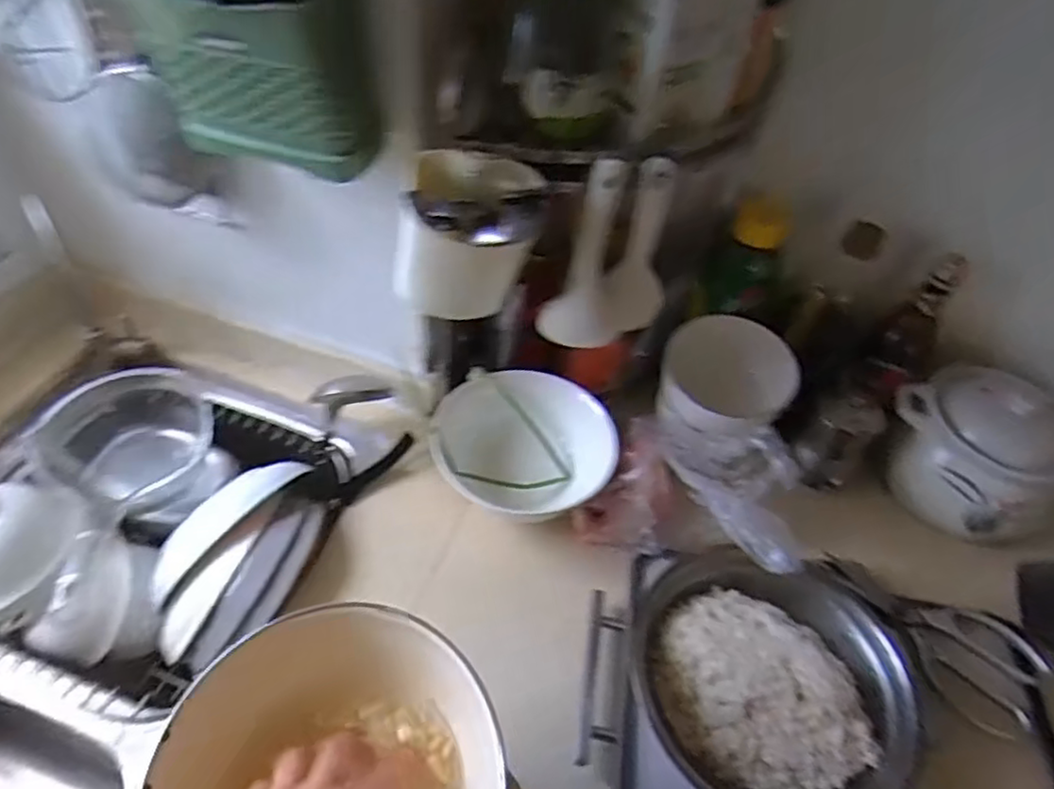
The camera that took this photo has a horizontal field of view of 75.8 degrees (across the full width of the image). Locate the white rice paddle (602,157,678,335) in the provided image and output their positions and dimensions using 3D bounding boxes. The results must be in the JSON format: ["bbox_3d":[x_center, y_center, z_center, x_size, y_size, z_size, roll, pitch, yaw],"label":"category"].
[{"bbox_3d":[0.101,-0.124,0.584,0.063,0.158,0.028,-28,57,-28],"label":"white rice paddle"}]

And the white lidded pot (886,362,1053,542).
[{"bbox_3d":[0.501,0.056,0.744,0.146,0.164,0.168,-20,54,-23],"label":"white lidded pot"}]

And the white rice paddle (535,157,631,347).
[{"bbox_3d":[0.055,-0.114,0.570,0.072,0.168,0.032,10,48,1],"label":"white rice paddle"}]

